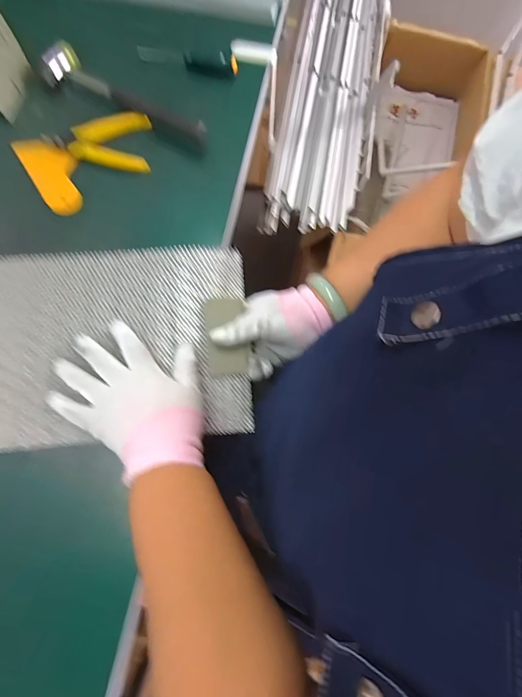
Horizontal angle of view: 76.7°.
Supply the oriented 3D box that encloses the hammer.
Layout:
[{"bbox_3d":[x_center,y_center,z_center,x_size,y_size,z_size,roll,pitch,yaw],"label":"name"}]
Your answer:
[{"bbox_3d":[-0.184,-0.320,0.417,0.243,0.022,0.056,32,75,7],"label":"hammer"}]

